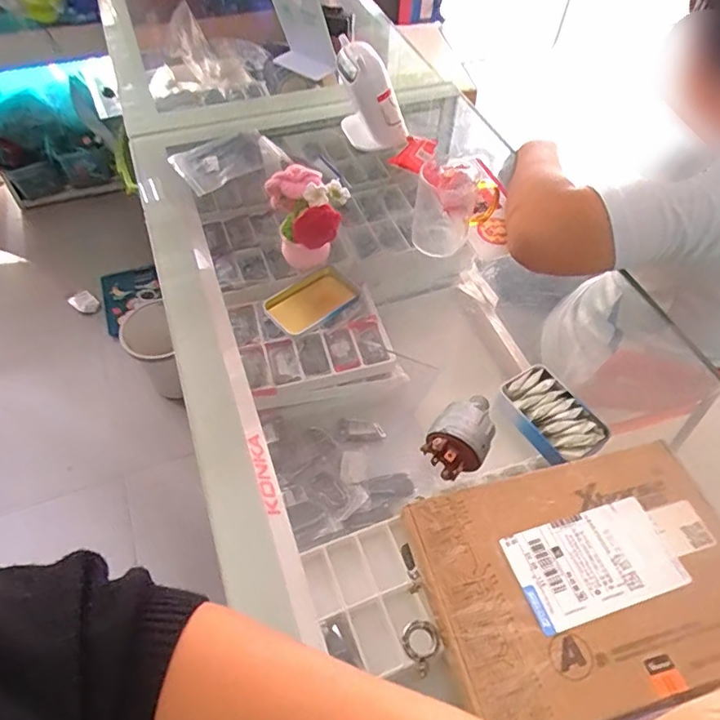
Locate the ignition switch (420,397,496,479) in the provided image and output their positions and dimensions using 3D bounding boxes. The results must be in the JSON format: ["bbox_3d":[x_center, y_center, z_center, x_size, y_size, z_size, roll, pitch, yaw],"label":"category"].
[{"bbox_3d":[0.097,0.066,0.496,0.053,0.042,0.084,27,57,17],"label":"ignition switch"}]

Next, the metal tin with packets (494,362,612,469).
[{"bbox_3d":[0.185,0.055,0.525,0.068,0.019,0.100,-28,59,-20],"label":"metal tin with packets"}]

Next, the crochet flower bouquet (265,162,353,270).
[{"bbox_3d":[-0.062,-0.166,0.634,0.084,0.114,0.080,1,54,-1],"label":"crochet flower bouquet"}]

